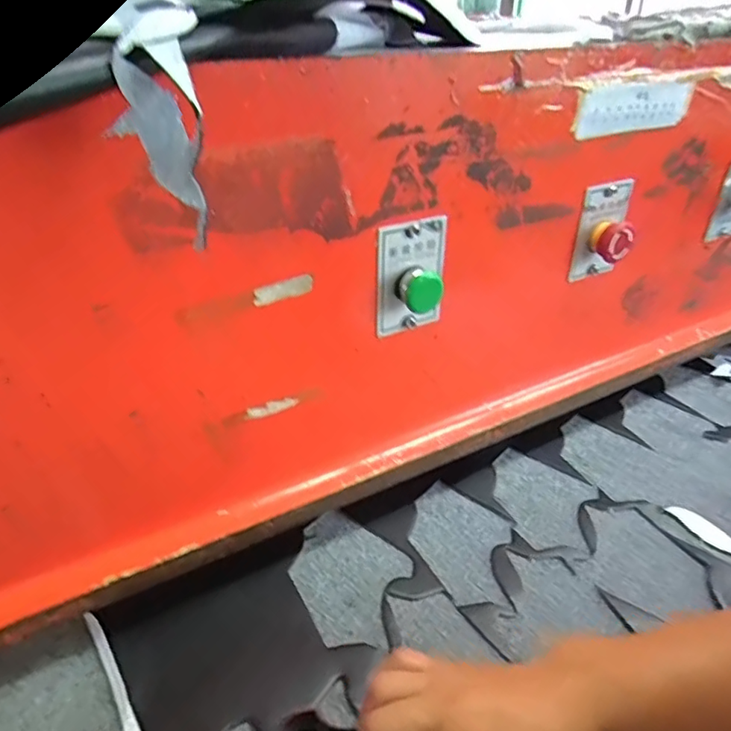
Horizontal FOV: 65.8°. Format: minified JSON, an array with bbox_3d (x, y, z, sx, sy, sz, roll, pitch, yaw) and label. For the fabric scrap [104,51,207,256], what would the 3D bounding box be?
[{"bbox_3d":[-0.090,-0.097,0.256,0.038,0.085,0.013,-27,2,4],"label":"fabric scrap"}]

